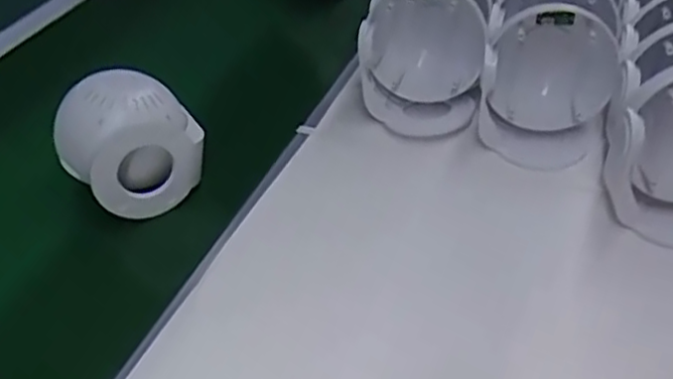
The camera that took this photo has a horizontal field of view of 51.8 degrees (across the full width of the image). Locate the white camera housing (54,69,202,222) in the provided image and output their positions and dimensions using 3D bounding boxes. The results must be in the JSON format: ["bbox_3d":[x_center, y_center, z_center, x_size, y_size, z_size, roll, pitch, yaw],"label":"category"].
[{"bbox_3d":[-0.173,-0.042,0.581,0.106,0.082,0.100,-3,40,2],"label":"white camera housing"}]

